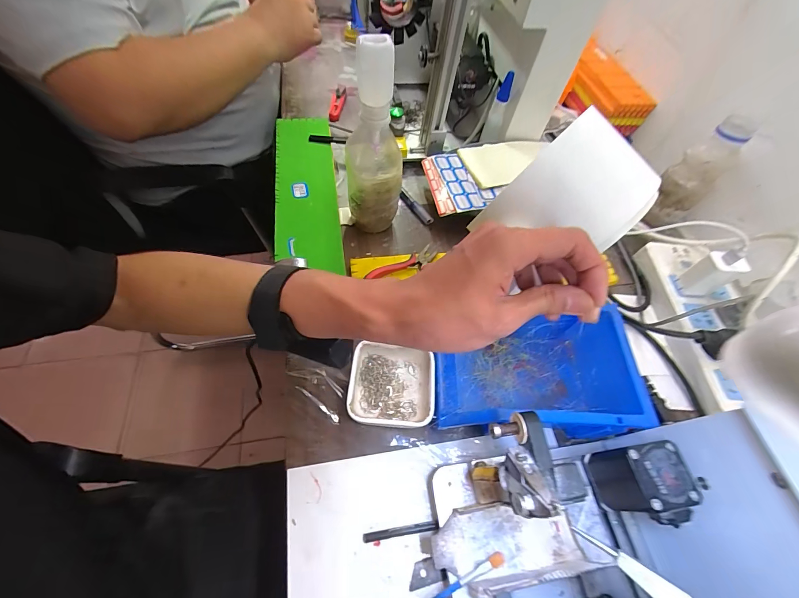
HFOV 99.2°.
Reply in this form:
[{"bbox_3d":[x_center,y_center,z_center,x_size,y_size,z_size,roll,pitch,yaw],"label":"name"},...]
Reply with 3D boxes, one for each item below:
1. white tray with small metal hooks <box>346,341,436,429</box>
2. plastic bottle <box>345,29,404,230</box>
[{"bbox_3d":[-0.007,0.085,0.337,0.081,0.030,0.081,4,59,-4],"label":"white tray with small metal hooks"},{"bbox_3d":[-0.030,-0.174,0.401,0.064,0.235,0.078,-3,60,-8],"label":"plastic bottle"}]

